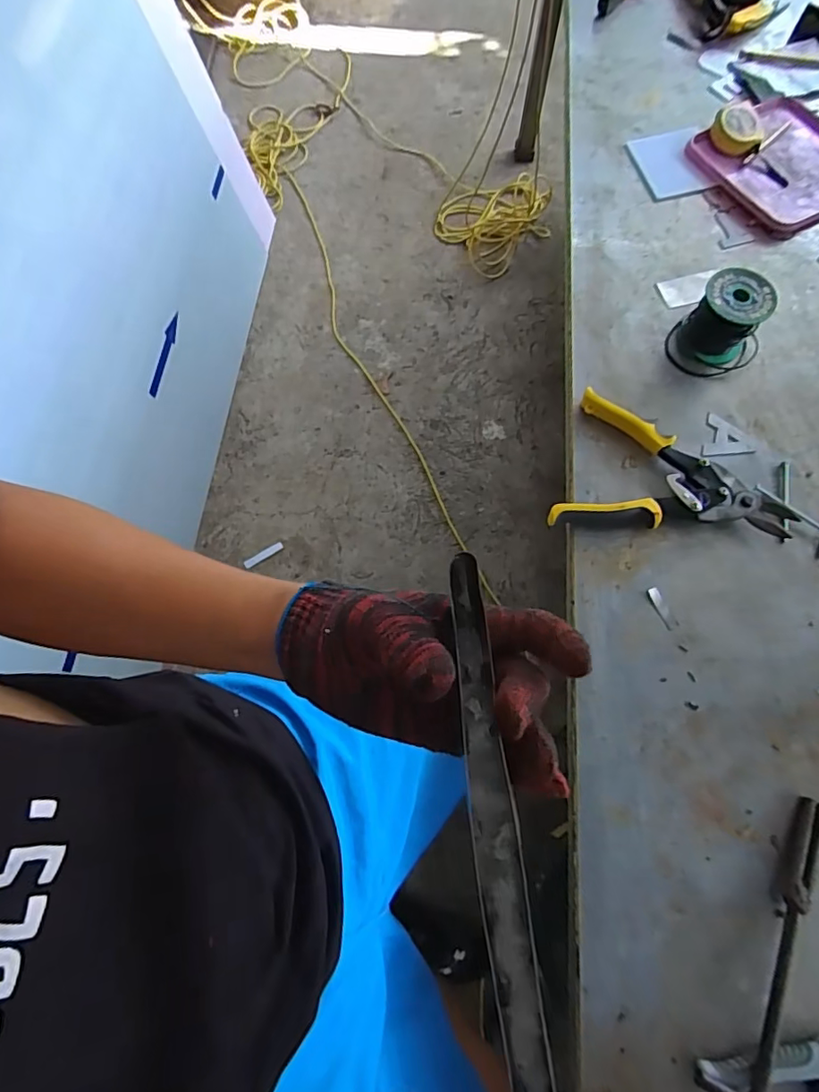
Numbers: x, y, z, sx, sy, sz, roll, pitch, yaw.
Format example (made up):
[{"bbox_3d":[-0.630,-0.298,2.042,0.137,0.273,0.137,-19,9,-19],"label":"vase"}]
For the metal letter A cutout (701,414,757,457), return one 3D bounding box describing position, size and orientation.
[{"bbox_3d":[0.337,-0.111,0.573,0.053,0.004,0.048,16,72,7],"label":"metal letter A cutout"}]

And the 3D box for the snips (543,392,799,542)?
[{"bbox_3d":[0.263,-0.057,0.541,0.215,0.031,0.140,20,72,8],"label":"snips"}]

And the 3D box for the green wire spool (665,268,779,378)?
[{"bbox_3d":[0.334,-0.234,0.581,0.083,0.071,0.076,0,70,1],"label":"green wire spool"}]

